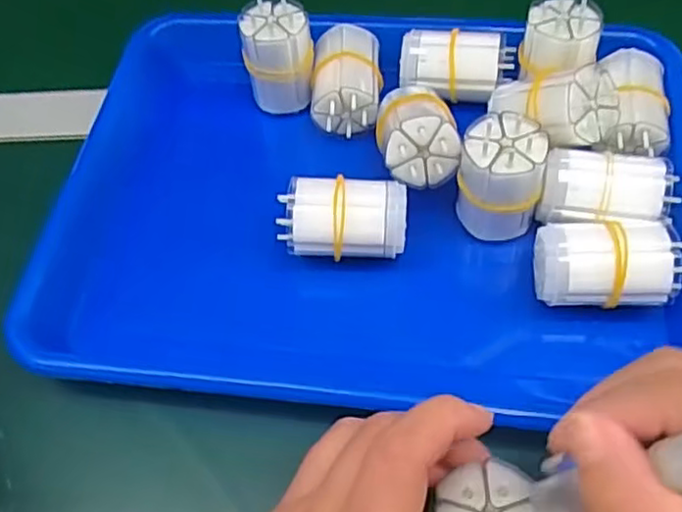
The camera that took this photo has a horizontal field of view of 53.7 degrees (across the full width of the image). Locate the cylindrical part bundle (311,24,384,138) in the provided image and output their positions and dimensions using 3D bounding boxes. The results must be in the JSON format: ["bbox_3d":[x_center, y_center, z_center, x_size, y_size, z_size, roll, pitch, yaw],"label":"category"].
[{"bbox_3d":[0.004,-0.103,0.391,0.039,0.030,0.059,-1,57,4],"label":"cylindrical part bundle"}]

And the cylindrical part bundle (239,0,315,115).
[{"bbox_3d":[-0.035,-0.116,0.392,0.037,0.055,0.031,-1,57,4],"label":"cylindrical part bundle"}]

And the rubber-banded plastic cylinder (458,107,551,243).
[{"bbox_3d":[0.078,-0.038,0.335,0.038,0.060,0.032,-2,57,4],"label":"rubber-banded plastic cylinder"}]

